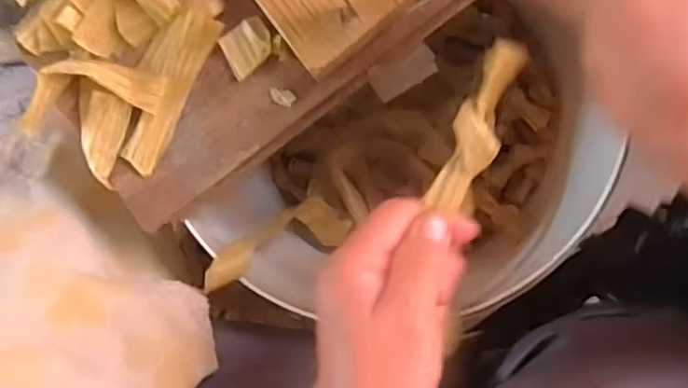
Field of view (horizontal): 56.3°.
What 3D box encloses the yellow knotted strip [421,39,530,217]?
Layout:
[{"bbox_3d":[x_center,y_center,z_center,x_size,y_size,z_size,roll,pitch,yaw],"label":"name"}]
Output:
[{"bbox_3d":[0.060,-0.030,0.288,0.021,0.009,0.078,20,105,7],"label":"yellow knotted strip"}]

